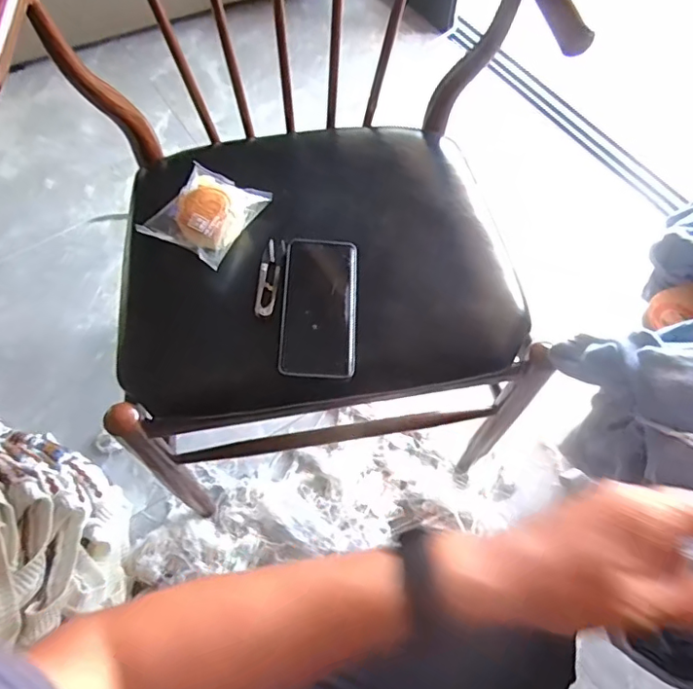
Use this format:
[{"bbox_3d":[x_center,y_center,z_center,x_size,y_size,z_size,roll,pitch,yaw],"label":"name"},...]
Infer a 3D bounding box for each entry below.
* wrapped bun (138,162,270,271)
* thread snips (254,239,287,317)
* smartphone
[{"bbox_3d":[-0.157,-0.151,0.628,0.094,0.040,0.120,25,64,13],"label":"wrapped bun"},{"bbox_3d":[-0.085,-0.074,0.618,0.024,0.008,0.096,6,62,3],"label":"thread snips"},{"bbox_3d":[-0.028,-0.043,0.596,0.077,0.011,0.164,1,62,0],"label":"smartphone"}]

